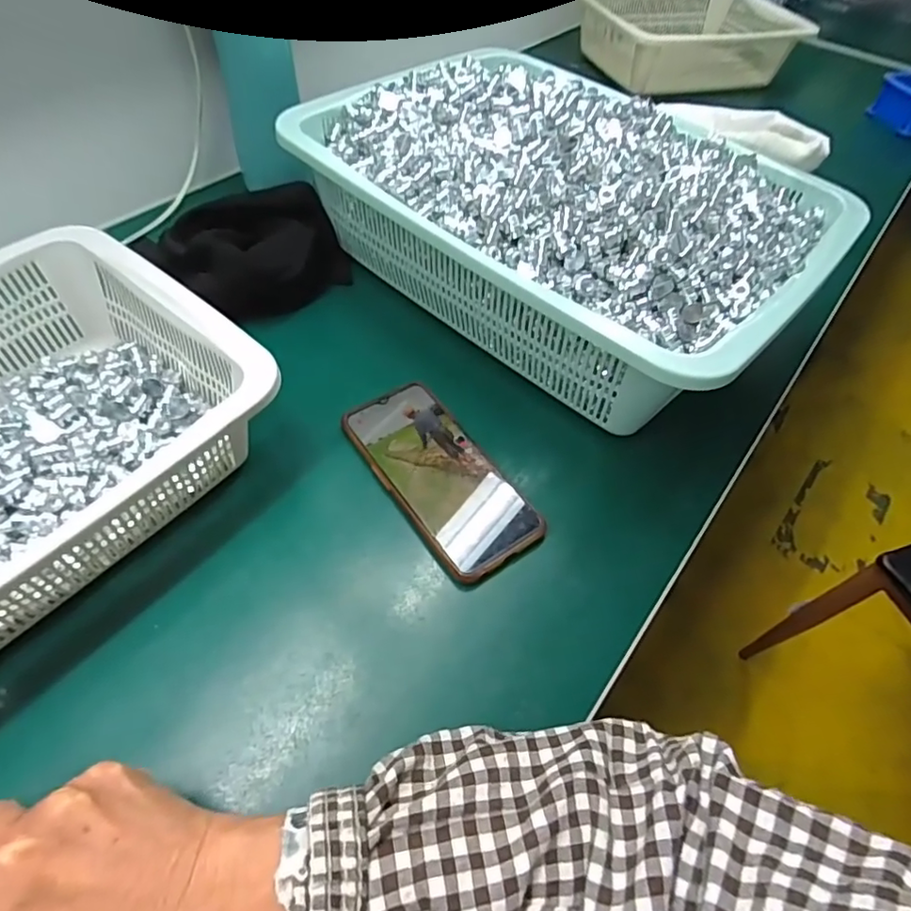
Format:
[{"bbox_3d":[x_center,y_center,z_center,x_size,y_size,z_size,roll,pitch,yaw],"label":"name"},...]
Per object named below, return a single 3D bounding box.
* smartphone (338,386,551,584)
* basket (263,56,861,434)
[{"bbox_3d":[-0.012,0.011,0.408,0.073,0.009,0.162,-27,61,-23],"label":"smartphone"},{"bbox_3d":[0.094,-0.215,0.500,0.415,0.134,0.342,39,59,21],"label":"basket"}]

